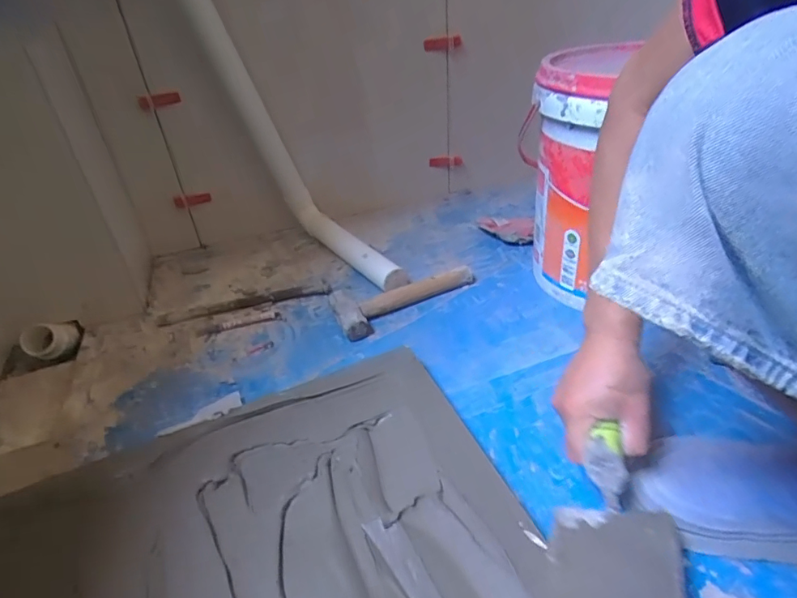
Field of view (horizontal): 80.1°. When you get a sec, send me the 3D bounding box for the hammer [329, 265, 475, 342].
[{"bbox_3d":[0.013,-0.006,0.791,0.252,0.035,0.092,-21,38,-22],"label":"hammer"}]

